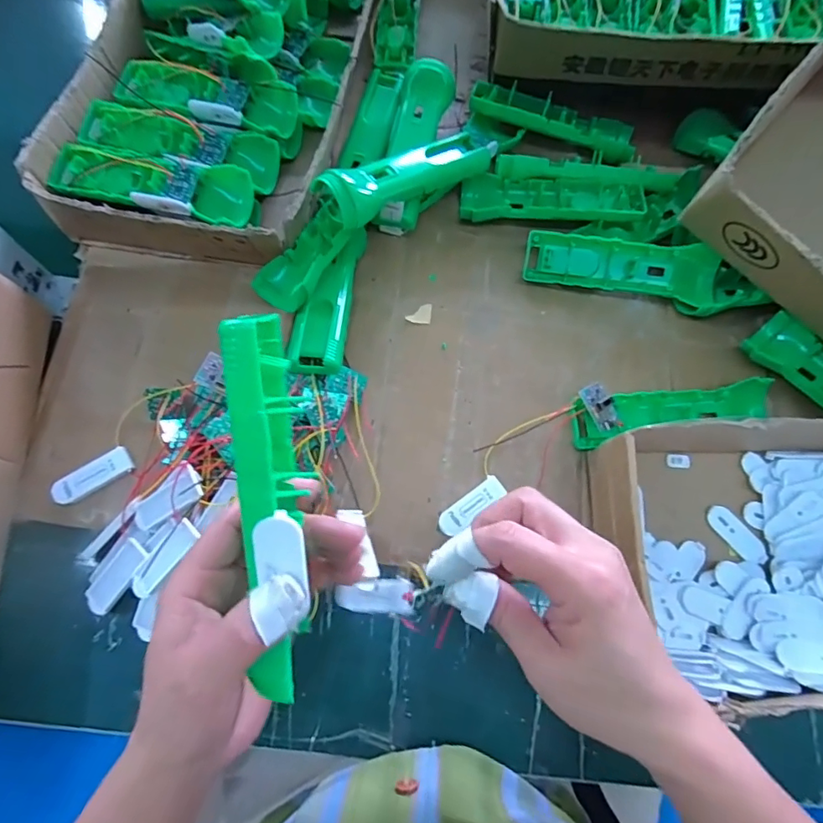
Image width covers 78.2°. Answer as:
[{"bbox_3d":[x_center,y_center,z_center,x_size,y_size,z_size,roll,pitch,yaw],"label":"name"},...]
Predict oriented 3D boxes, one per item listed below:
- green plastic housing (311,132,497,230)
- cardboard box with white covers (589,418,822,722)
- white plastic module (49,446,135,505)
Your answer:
[{"bbox_3d":[0.004,-0.202,0.434,0.191,0.036,0.042,-33,76,-29],"label":"green plastic housing"},{"bbox_3d":[0.243,0.101,0.351,0.197,0.068,0.179,-2,71,-3],"label":"cardboard box with white covers"},{"bbox_3d":[-0.240,0.049,0.381,0.058,0.009,0.022,-30,74,-12],"label":"white plastic module"}]

